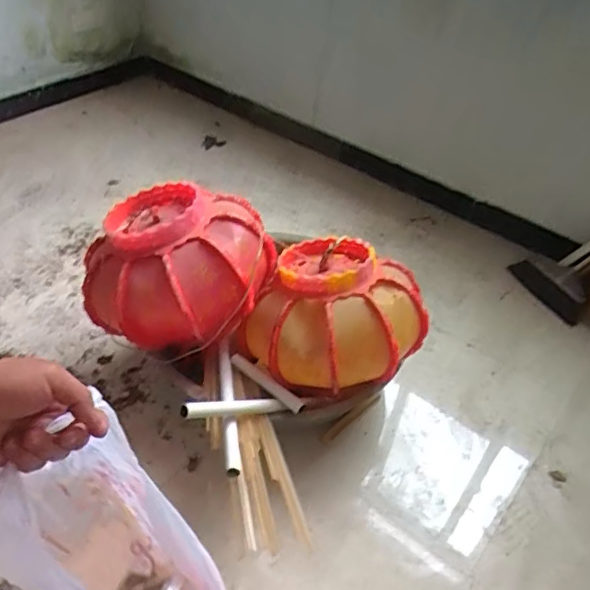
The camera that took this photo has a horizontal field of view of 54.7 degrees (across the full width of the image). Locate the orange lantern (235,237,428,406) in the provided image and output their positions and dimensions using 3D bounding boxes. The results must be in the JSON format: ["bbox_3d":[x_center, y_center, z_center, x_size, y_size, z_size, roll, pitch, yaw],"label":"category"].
[{"bbox_3d":[0.094,0.056,1.257,0.345,0.253,0.305,19,42,15],"label":"orange lantern"}]

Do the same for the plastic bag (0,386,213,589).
[{"bbox_3d":[-0.206,0.334,0.688,0.376,0.311,0.183,30,47,24],"label":"plastic bag"}]

